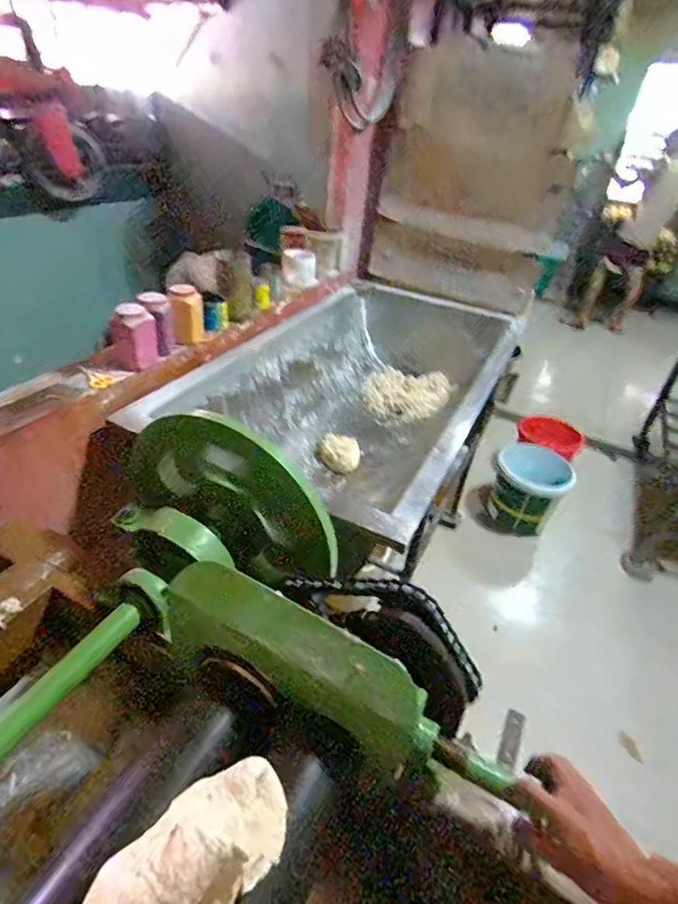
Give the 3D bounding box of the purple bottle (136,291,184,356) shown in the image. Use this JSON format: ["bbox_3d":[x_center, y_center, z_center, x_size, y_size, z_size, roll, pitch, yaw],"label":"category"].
[{"bbox_3d":[-0.450,-0.324,1.247,0.057,0.139,0.092,19,38,16],"label":"purple bottle"}]

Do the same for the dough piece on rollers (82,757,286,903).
[{"bbox_3d":[-0.149,0.381,0.418,0.122,0.095,0.263,30,42,28],"label":"dough piece on rollers"}]

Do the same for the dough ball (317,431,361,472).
[{"bbox_3d":[0.000,0.003,1.671,0.146,0.070,0.138,4,36,-3],"label":"dough ball"}]

